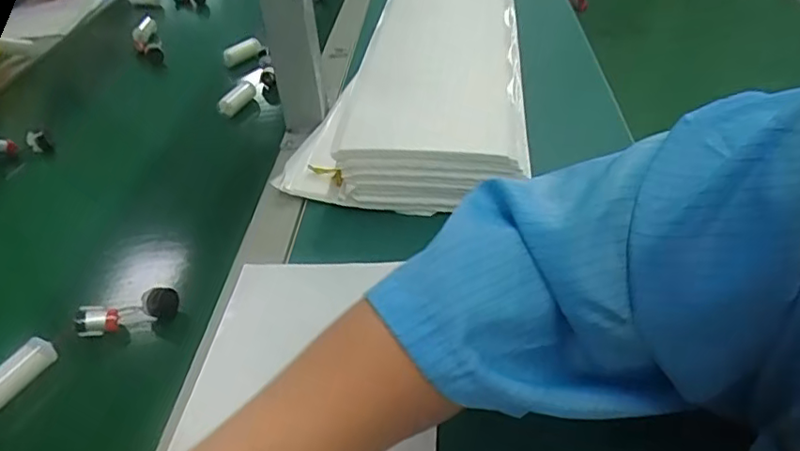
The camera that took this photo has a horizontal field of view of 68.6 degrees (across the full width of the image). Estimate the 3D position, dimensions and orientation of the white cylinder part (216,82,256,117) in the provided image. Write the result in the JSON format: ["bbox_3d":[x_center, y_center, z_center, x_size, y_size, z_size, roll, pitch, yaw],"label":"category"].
[{"bbox_3d":[-0.179,-0.138,0.643,0.048,0.020,0.020,-36,37,11],"label":"white cylinder part"}]

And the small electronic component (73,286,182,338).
[{"bbox_3d":[-0.192,0.062,0.414,0.065,0.027,0.016,-14,38,-10],"label":"small electronic component"}]

